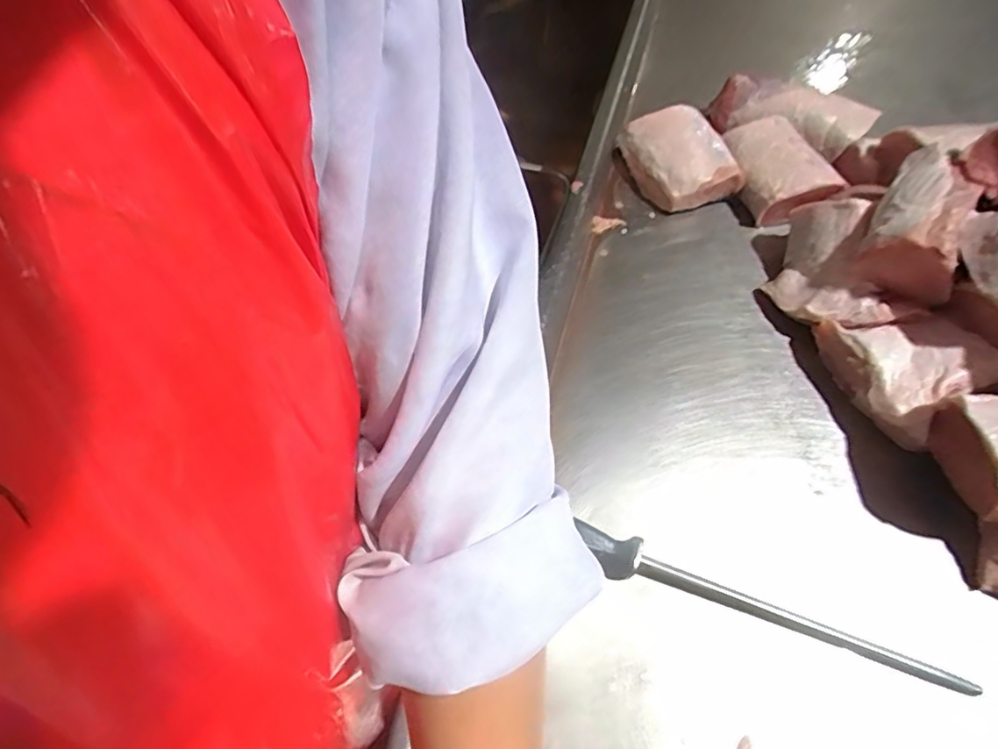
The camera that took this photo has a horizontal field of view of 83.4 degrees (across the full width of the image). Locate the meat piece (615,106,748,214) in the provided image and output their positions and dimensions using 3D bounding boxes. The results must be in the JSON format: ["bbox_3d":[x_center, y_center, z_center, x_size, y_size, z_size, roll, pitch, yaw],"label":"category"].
[{"bbox_3d":[0.260,-0.311,0.811,0.114,0.072,0.167,-19,61,-11],"label":"meat piece"}]

